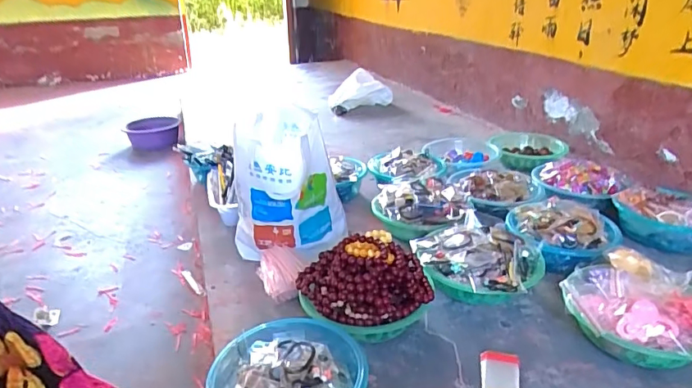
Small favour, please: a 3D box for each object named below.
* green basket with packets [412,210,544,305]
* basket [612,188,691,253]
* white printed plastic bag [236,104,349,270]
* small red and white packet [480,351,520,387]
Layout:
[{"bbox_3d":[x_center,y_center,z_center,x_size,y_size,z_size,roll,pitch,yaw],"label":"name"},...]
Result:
[{"bbox_3d":[0.255,0.141,0.965,0.208,0.097,0.239,-19,30,-32],"label":"green basket with packets"},{"bbox_3d":[0.725,0.054,1.102,0.211,0.094,0.144,17,31,34],"label":"basket"},{"bbox_3d":[-0.129,-0.011,1.073,0.208,0.288,0.206,20,33,37],"label":"white printed plastic bag"},{"bbox_3d":[0.235,0.290,0.745,0.057,0.018,0.130,6,26,16],"label":"small red and white packet"}]

